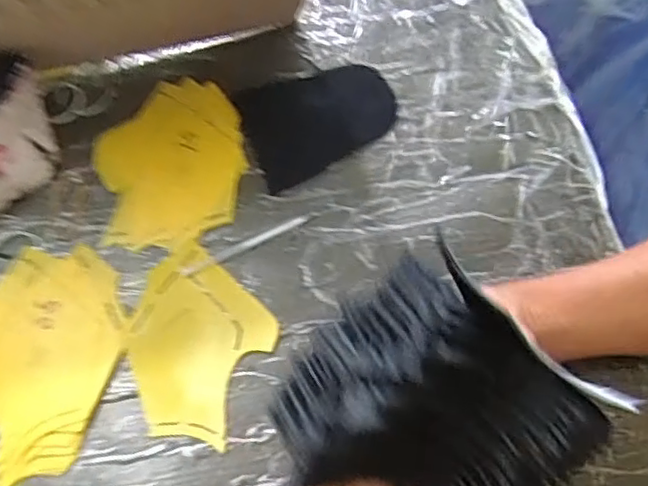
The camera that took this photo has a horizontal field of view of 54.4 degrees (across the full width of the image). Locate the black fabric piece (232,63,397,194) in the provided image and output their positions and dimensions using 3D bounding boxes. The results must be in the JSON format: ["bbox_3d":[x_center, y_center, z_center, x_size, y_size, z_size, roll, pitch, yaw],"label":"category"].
[{"bbox_3d":[-0.004,-0.104,0.522,0.125,0.008,0.091,-21,66,-10],"label":"black fabric piece"}]

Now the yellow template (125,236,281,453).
[{"bbox_3d":[-0.092,0.069,0.450,0.100,0.004,0.125,23,68,9],"label":"yellow template"}]

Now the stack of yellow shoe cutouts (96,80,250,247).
[{"bbox_3d":[-0.124,-0.067,0.510,0.116,0.006,0.143,-14,67,-3],"label":"stack of yellow shoe cutouts"}]

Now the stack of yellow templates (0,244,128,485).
[{"bbox_3d":[-0.202,0.078,0.444,0.111,0.007,0.157,16,65,8],"label":"stack of yellow templates"}]

